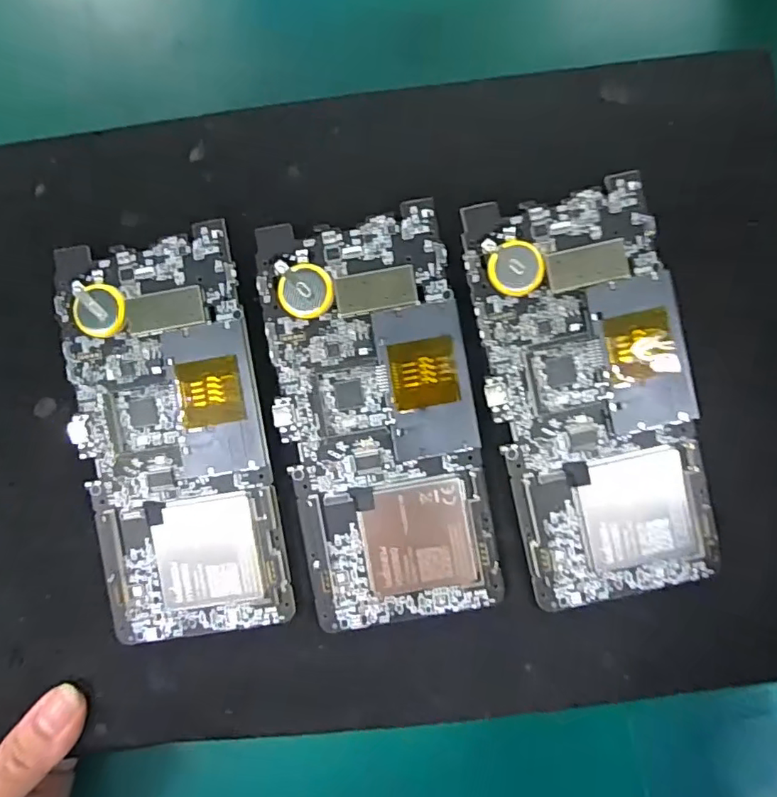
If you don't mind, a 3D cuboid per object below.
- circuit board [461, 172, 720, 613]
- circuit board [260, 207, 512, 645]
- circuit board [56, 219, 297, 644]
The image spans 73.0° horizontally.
[{"bbox_3d":[0.077,-0.001,0.198,0.073,0.008,0.152,-11,87,0],"label":"circuit board"},{"bbox_3d":[-0.004,0.009,0.199,0.073,0.008,0.153,-10,87,1],"label":"circuit board"},{"bbox_3d":[-0.084,0.016,0.202,0.072,0.007,0.152,-11,87,1],"label":"circuit board"}]

